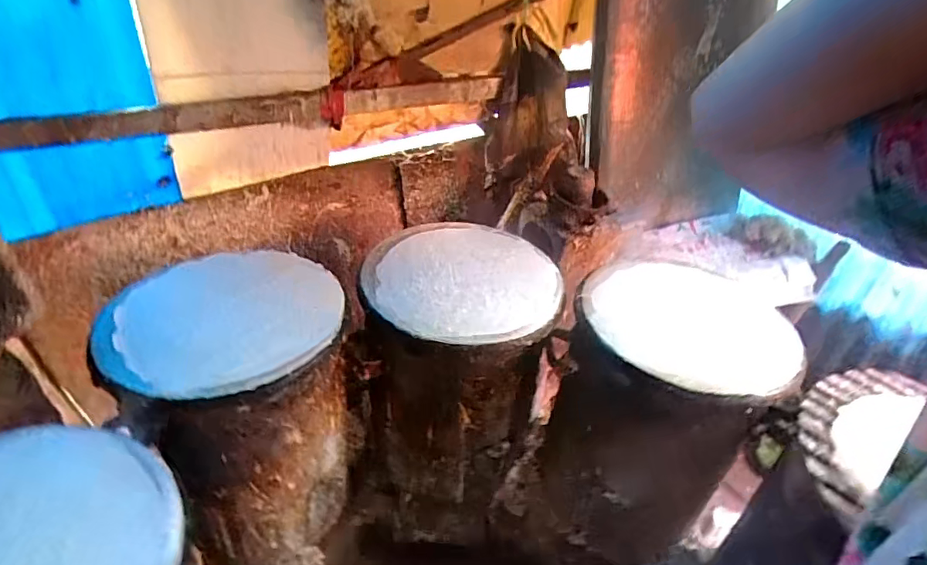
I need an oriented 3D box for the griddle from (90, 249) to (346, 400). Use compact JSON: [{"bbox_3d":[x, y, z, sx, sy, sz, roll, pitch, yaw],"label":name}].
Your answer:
[{"bbox_3d":[-0.395,0.051,0.851,0.370,0.054,0.370,2,37,-2],"label":"griddle"}]

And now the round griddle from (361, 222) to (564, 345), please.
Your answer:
[{"bbox_3d":[0.005,-0.018,1.035,0.373,0.041,0.408,2,37,-2],"label":"round griddle"}]

